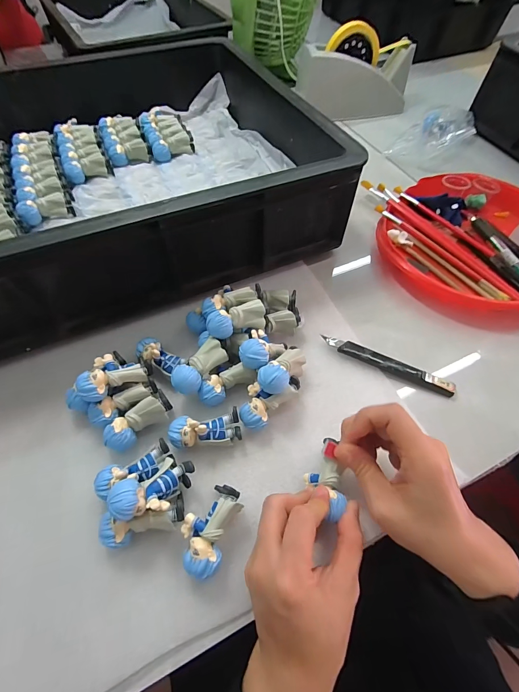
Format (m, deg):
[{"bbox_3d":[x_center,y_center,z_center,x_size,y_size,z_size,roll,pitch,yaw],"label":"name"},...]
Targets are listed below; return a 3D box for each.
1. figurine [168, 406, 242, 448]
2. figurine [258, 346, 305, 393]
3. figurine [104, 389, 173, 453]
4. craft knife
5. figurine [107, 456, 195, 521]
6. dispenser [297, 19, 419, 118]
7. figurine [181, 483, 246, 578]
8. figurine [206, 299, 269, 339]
[{"bbox_3d":[-0.048,0.074,0.282,0.060,0.034,0.028,-9,59,-7],"label":"figurine"},{"bbox_3d":[0.023,0.022,0.296,0.026,0.022,0.061,40,41,16],"label":"figurine"},{"bbox_3d":[-0.108,0.068,0.287,0.024,0.032,0.060,40,66,20],"label":"figurine"},{"bbox_3d":[0.134,0.019,0.336,0.138,0.010,0.016,22,61,11],"label":"craft knife"},{"bbox_3d":[-0.078,0.107,0.240,0.061,0.019,0.031,-10,58,-46],"label":"figurine"},{"bbox_3d":[0.178,-0.510,0.603,0.209,0.119,0.074,-8,58,-6],"label":"dispenser"},{"bbox_3d":[-0.039,0.140,0.248,0.036,0.030,0.061,21,61,11],"label":"figurine"},{"bbox_3d":[-0.020,-0.025,0.307,0.059,0.019,0.024,-16,60,-11],"label":"figurine"}]

